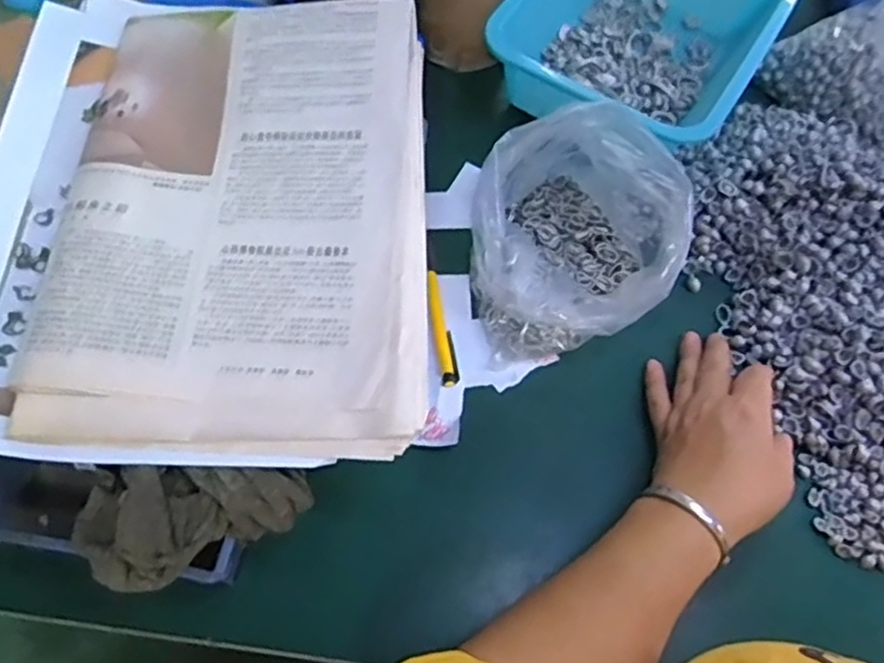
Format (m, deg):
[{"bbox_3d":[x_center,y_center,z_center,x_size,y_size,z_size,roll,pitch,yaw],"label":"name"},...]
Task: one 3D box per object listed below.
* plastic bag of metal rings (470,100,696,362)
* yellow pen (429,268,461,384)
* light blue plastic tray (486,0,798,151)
[{"bbox_3d":[0.089,-0.070,0.452,0.132,0.091,0.146,-2,62,-5],"label":"plastic bag of metal rings"},{"bbox_3d":[0.000,-0.003,0.473,0.013,0.008,0.087,-8,63,-8],"label":"yellow pen"},{"bbox_3d":[0.167,-0.257,0.578,0.182,0.073,0.262,33,65,13],"label":"light blue plastic tray"}]

